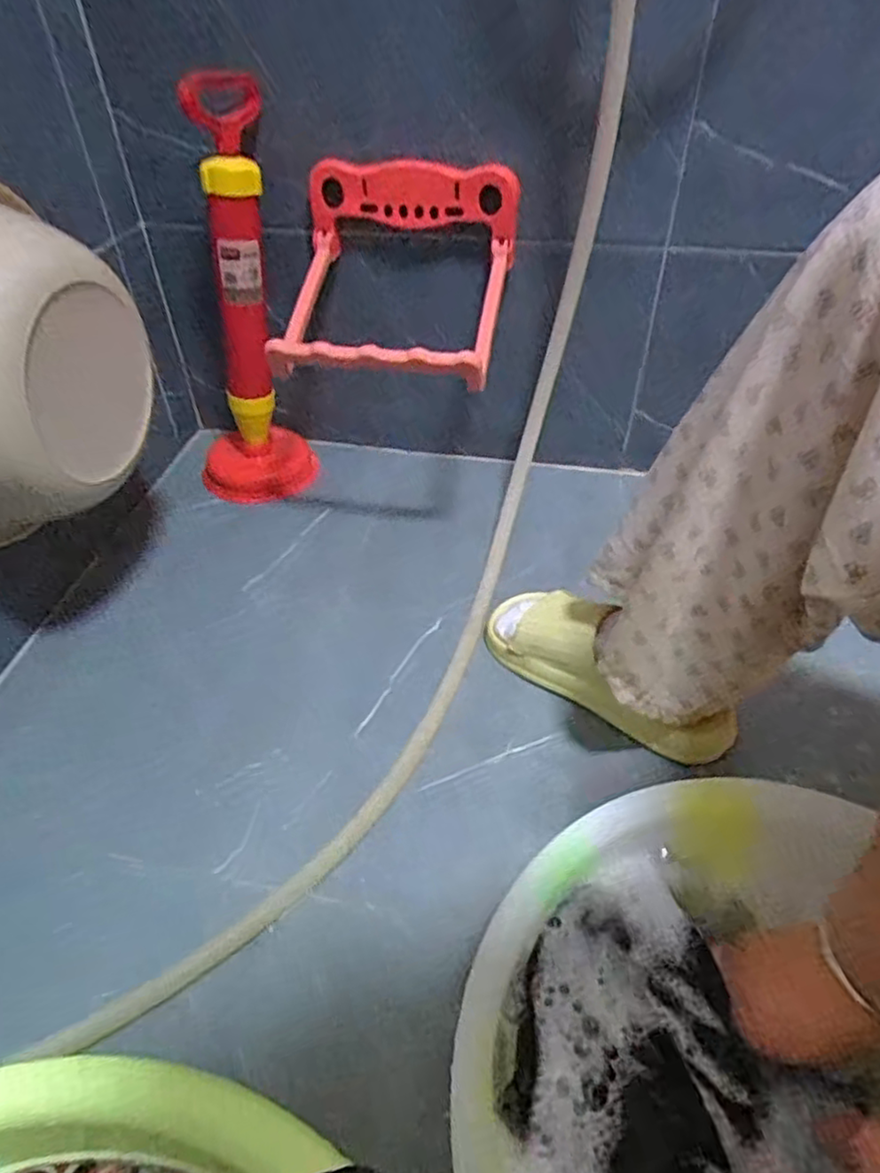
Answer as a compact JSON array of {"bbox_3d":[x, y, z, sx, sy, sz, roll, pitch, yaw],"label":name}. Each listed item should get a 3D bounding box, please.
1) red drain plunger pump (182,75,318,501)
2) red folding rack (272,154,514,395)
[{"bbox_3d":[-0.238,-0.311,0.766,0.151,0.410,0.167,-13,47,-10],"label":"red drain plunger pump"},{"bbox_3d":[-0.044,-0.314,0.667,0.219,0.127,0.210,5,44,8],"label":"red folding rack"}]

